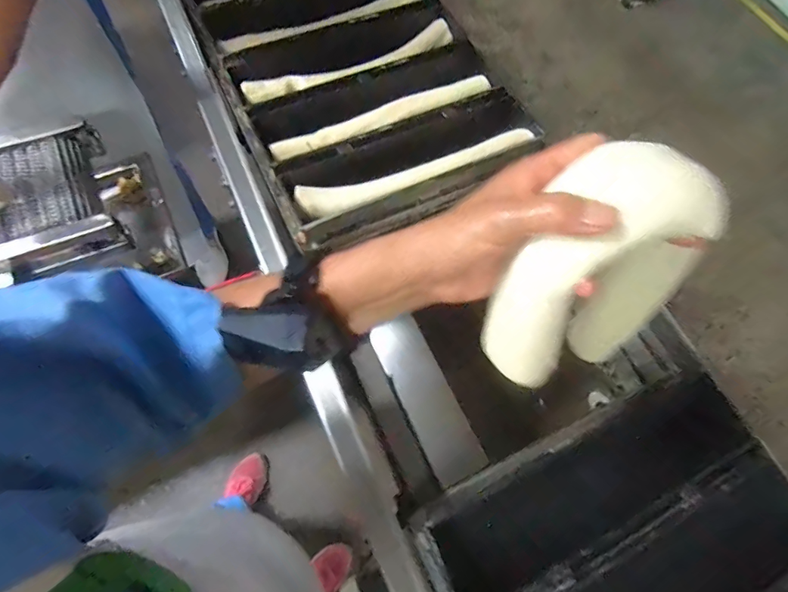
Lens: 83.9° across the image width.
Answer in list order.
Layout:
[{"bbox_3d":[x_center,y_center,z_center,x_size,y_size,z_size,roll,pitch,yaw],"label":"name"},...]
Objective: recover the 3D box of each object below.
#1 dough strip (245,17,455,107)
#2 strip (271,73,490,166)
[{"bbox_3d":[-0.061,-0.355,0.667,0.340,0.018,0.040,-24,70,-13],"label":"dough strip"},{"bbox_3d":[-0.013,-0.262,0.634,0.342,0.018,0.049,-24,70,-13],"label":"strip"}]

